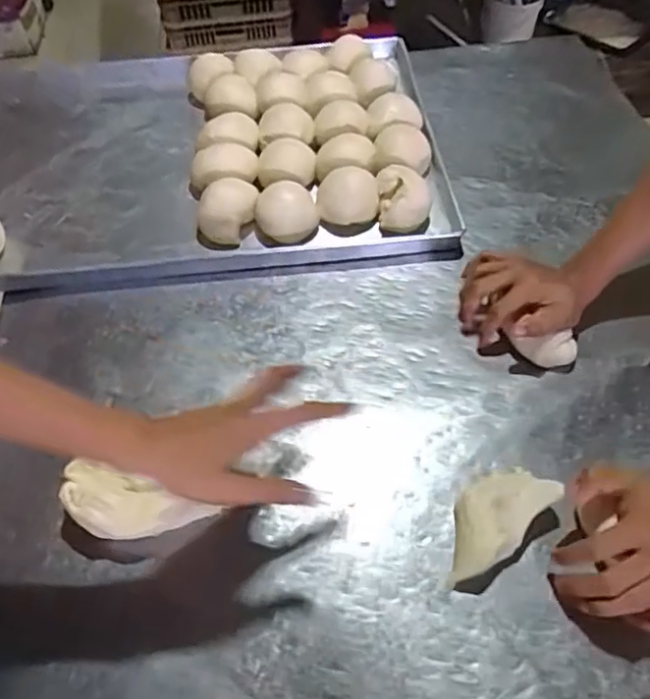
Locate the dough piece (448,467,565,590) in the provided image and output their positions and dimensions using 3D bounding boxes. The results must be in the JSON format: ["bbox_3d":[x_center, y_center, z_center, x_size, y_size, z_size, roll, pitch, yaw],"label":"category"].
[{"bbox_3d":[0.147,0.149,0.548,0.123,0.036,0.062,-38,61,-23],"label":"dough piece"}]

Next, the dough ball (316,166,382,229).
[{"bbox_3d":[0.031,-0.194,0.790,0.079,0.053,0.083,-1,53,1],"label":"dough ball"}]

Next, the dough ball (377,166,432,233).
[{"bbox_3d":[0.101,-0.188,0.788,0.066,0.057,0.082,1,54,3],"label":"dough ball"}]

